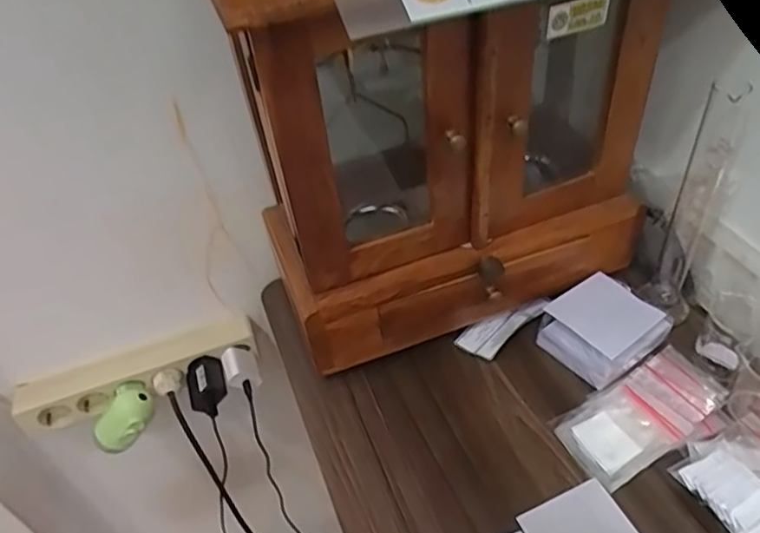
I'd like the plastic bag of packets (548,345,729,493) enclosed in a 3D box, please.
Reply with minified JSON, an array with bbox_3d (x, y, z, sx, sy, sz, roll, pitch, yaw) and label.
[{"bbox_3d":[0.249,0.138,0.574,0.155,0.021,0.079,-24,44,-17],"label":"plastic bag of packets"}]

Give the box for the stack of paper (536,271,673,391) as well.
[{"bbox_3d":[0.235,0.063,0.633,0.112,0.045,0.093,-26,45,-19],"label":"stack of paper"}]

